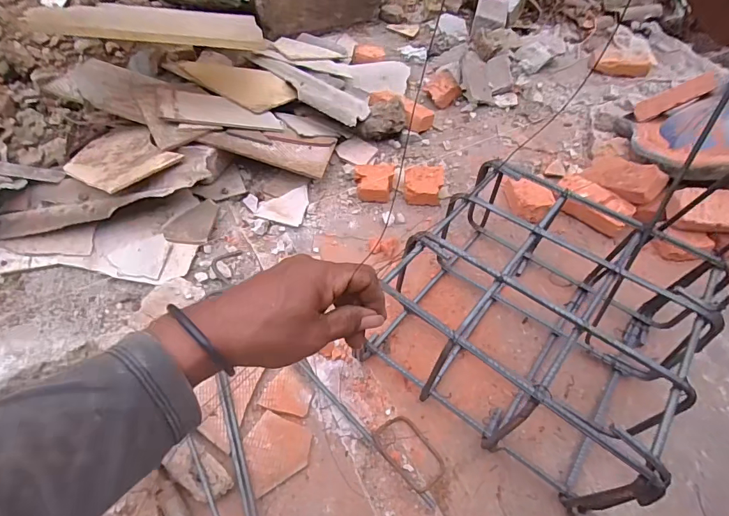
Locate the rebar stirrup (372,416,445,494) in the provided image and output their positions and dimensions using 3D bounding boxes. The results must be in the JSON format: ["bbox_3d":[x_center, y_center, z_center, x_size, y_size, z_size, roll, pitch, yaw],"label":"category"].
[{"bbox_3d":[0.066,0.289,0.638,0.066,0.012,0.111,-34,59,-24],"label":"rebar stirrup"}]

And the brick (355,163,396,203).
[{"bbox_3d":[0.021,-0.170,0.947,0.088,0.048,0.092,3,54,-1],"label":"brick"}]

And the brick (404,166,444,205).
[{"bbox_3d":[0.132,-0.162,0.956,0.086,0.049,0.084,6,52,4],"label":"brick"}]

